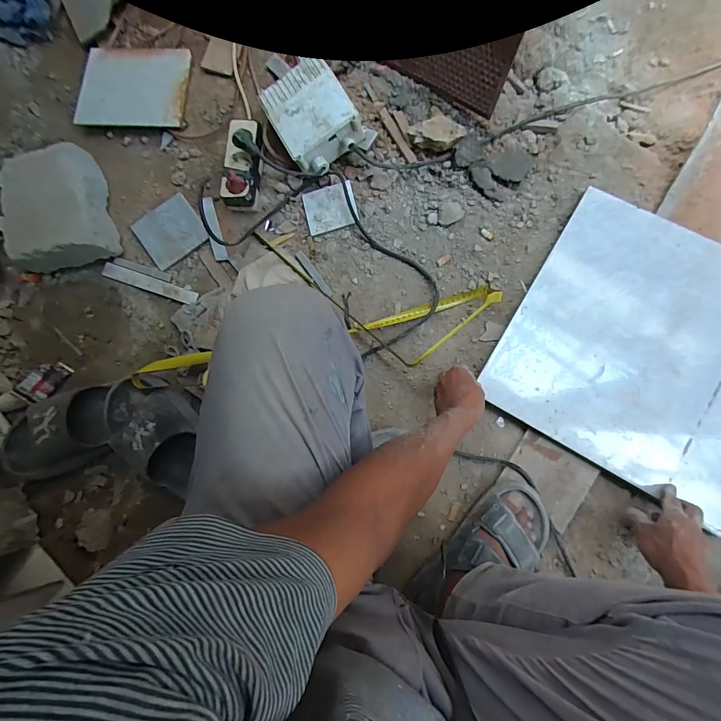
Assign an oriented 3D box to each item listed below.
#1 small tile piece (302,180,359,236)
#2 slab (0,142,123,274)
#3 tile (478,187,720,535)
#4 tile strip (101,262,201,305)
[{"bbox_3d":[-0.055,-0.275,0.673,0.091,0.012,0.077,-13,87,10],"label":"small tile piece"},{"bbox_3d":[-0.550,-0.277,0.684,0.169,0.091,0.225,-16,81,2],"label":"slab"},{"bbox_3d":[0.444,-0.019,0.574,0.393,0.013,0.389,31,86,9],"label":"tile"},{"bbox_3d":[-0.385,-0.140,0.686,0.198,0.013,0.026,19,85,8],"label":"tile strip"}]

